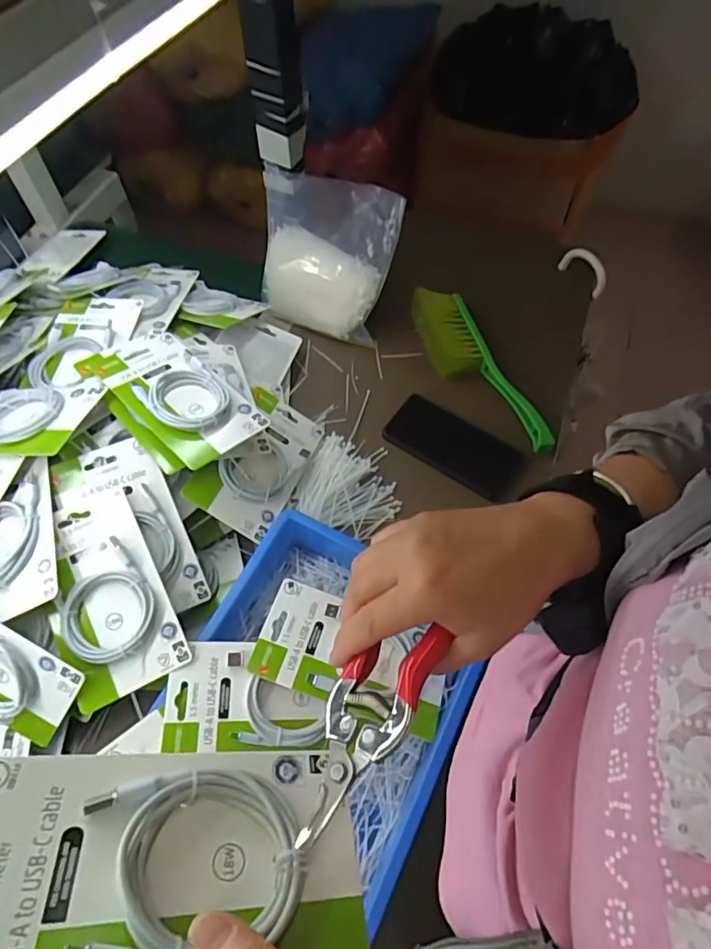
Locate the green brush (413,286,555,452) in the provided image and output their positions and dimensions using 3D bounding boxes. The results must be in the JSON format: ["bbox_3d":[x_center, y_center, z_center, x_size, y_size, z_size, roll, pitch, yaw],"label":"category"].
[{"bbox_3d":[0.159,-0.142,0.705,0.083,0.051,0.279,-19,62,-11],"label":"green brush"}]

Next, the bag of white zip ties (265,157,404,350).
[{"bbox_3d":[-0.038,-0.277,0.708,0.184,0.190,0.085,8,57,6],"label":"bag of white zip ties"}]

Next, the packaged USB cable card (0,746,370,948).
[{"bbox_3d":[-0.082,0.170,0.236,0.178,0.015,0.097,8,37,-18],"label":"packaged USB cable card"}]

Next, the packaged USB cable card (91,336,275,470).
[{"bbox_3d":[-0.185,-0.095,0.567,0.192,0.022,0.113,40,57,19],"label":"packaged USB cable card"}]

